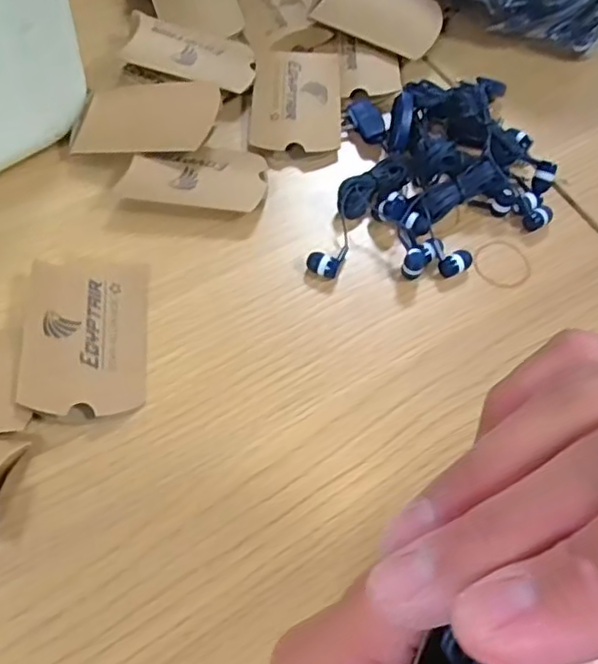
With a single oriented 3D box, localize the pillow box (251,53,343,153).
[{"bbox_3d":[-0.002,-0.149,0.408,0.059,0.015,0.079,-1,61,-5],"label":"pillow box"}]

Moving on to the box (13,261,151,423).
[{"bbox_3d":[-0.107,0.000,0.321,0.056,0.018,0.089,-4,62,-6],"label":"box"}]

